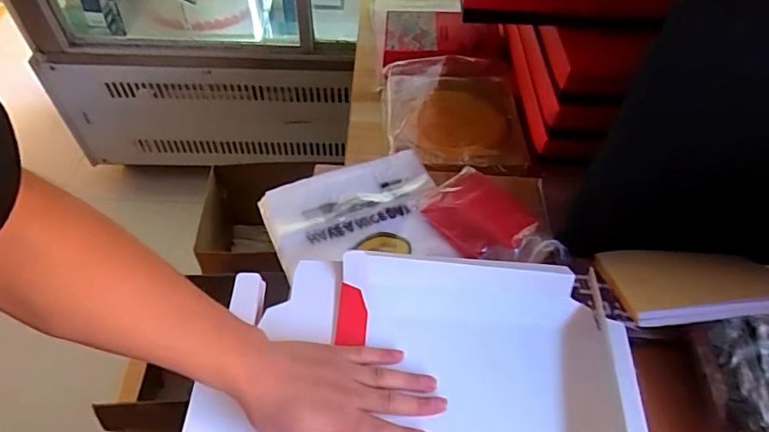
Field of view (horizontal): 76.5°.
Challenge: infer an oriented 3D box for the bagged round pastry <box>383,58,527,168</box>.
[{"bbox_3d":[0.098,-0.154,0.701,0.186,0.025,0.214,0,51,-2],"label":"bagged round pastry"}]

